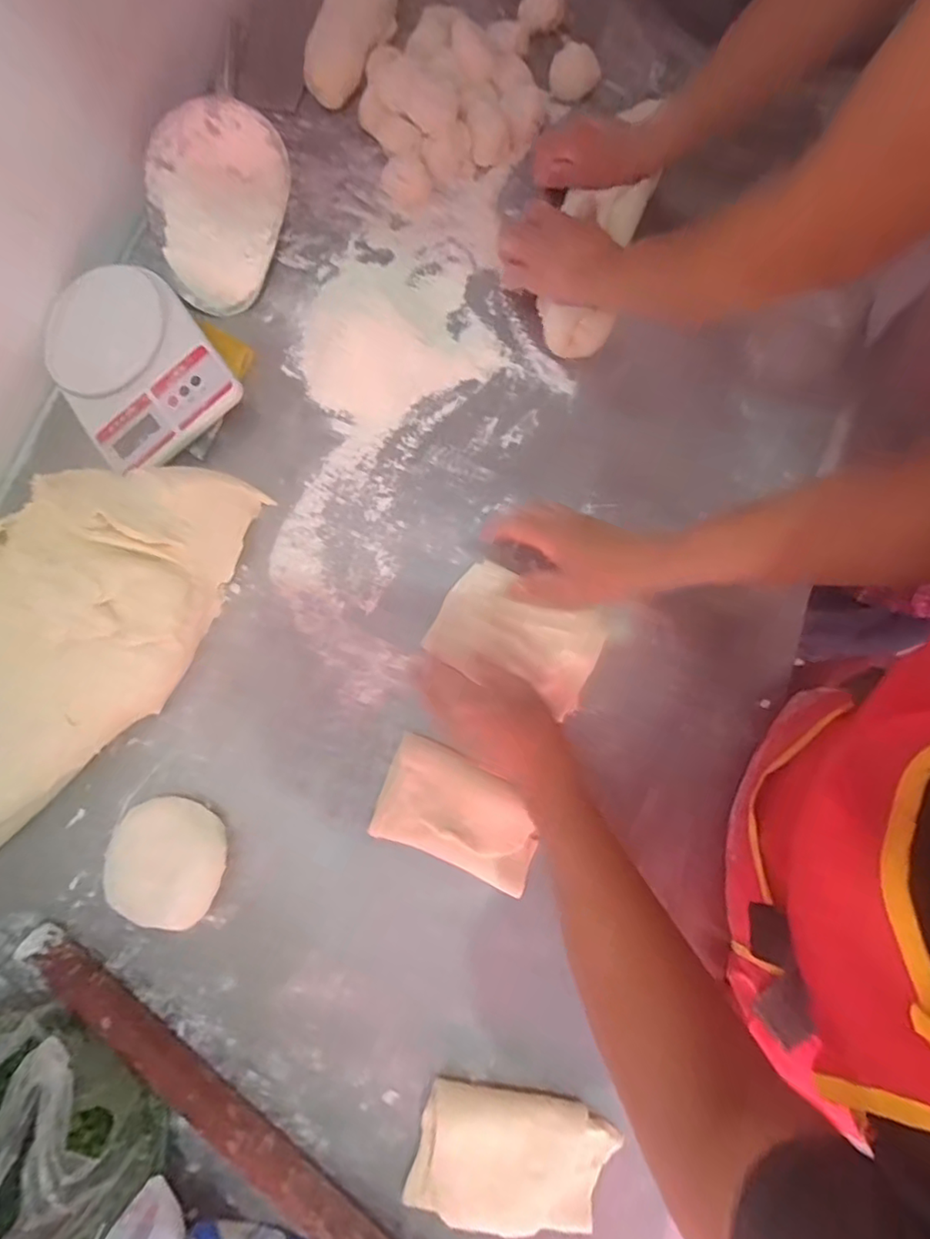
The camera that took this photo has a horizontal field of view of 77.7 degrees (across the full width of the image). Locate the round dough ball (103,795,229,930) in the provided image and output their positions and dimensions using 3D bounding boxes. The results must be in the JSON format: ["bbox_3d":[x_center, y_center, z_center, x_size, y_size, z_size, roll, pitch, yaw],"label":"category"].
[{"bbox_3d":[-0.248,0.203,0.484,0.089,0.040,0.095,0,79,1],"label":"round dough ball"}]

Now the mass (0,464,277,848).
[{"bbox_3d":[-0.372,0.005,0.516,0.230,0.067,0.408,44,83,9],"label":"mass"}]

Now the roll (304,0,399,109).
[{"bbox_3d":[-0.118,-0.697,0.664,0.061,0.045,0.224,18,80,5],"label":"roll"}]

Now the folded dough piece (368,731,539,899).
[{"bbox_3d":[-0.004,0.164,0.492,0.134,0.037,0.086,21,80,5],"label":"folded dough piece"}]

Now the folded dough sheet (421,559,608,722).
[{"bbox_3d":[0.048,0.013,0.515,0.142,0.022,0.093,24,80,6],"label":"folded dough sheet"}]

